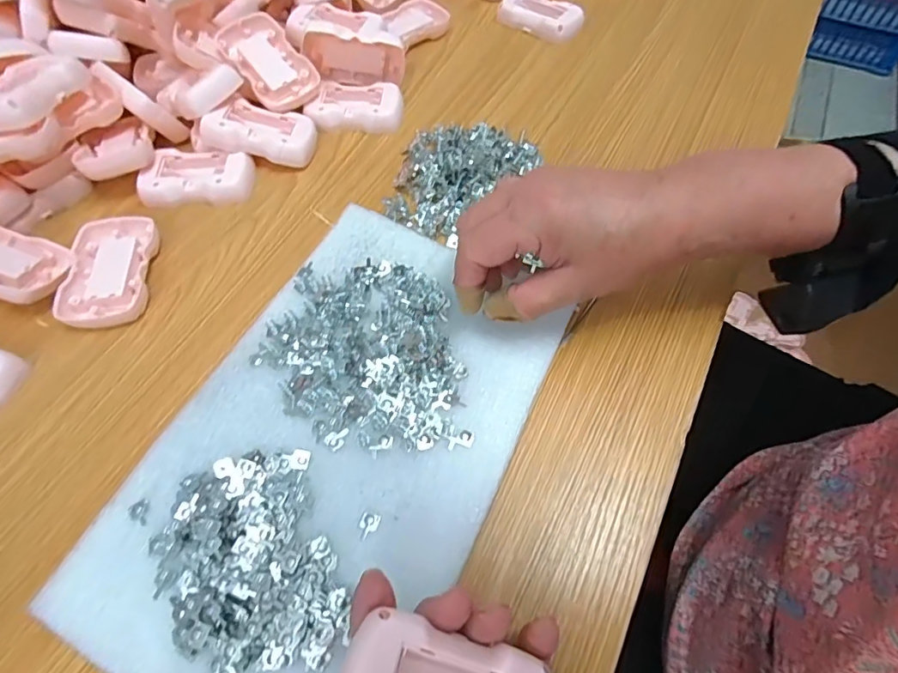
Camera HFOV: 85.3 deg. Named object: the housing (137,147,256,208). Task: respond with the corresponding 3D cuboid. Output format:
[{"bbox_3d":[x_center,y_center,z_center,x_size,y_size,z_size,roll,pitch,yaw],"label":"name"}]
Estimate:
[{"bbox_3d":[-0.199,-0.127,0.390,0.080,0.019,0.050,-3,60,-1],"label":"housing"}]

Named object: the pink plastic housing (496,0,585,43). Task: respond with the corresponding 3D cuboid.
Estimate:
[{"bbox_3d":[0.095,-0.328,0.502,0.088,0.024,0.041,30,64,17],"label":"pink plastic housing"}]

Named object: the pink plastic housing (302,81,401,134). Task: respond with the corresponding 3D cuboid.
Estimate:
[{"bbox_3d":[-0.082,-0.204,0.433,0.079,0.020,0.049,0,60,0],"label":"pink plastic housing"}]

